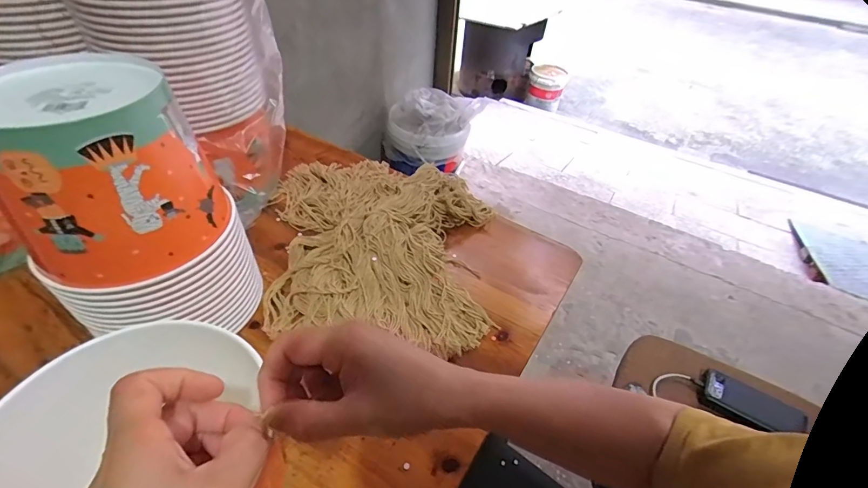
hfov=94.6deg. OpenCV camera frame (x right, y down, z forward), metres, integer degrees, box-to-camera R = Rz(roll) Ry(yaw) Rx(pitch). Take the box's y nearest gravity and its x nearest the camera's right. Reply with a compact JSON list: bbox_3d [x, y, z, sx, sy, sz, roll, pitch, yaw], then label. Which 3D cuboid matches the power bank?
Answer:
[{"bbox_3d":[0.562,0.281,0.707,0.154,0.019,0.062,27,48,21],"label":"power bank"}]

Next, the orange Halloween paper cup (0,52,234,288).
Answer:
[{"bbox_3d":[-0.265,-0.064,0.329,0.140,0.130,0.140,-24,51,-27],"label":"orange Halloween paper cup"}]

